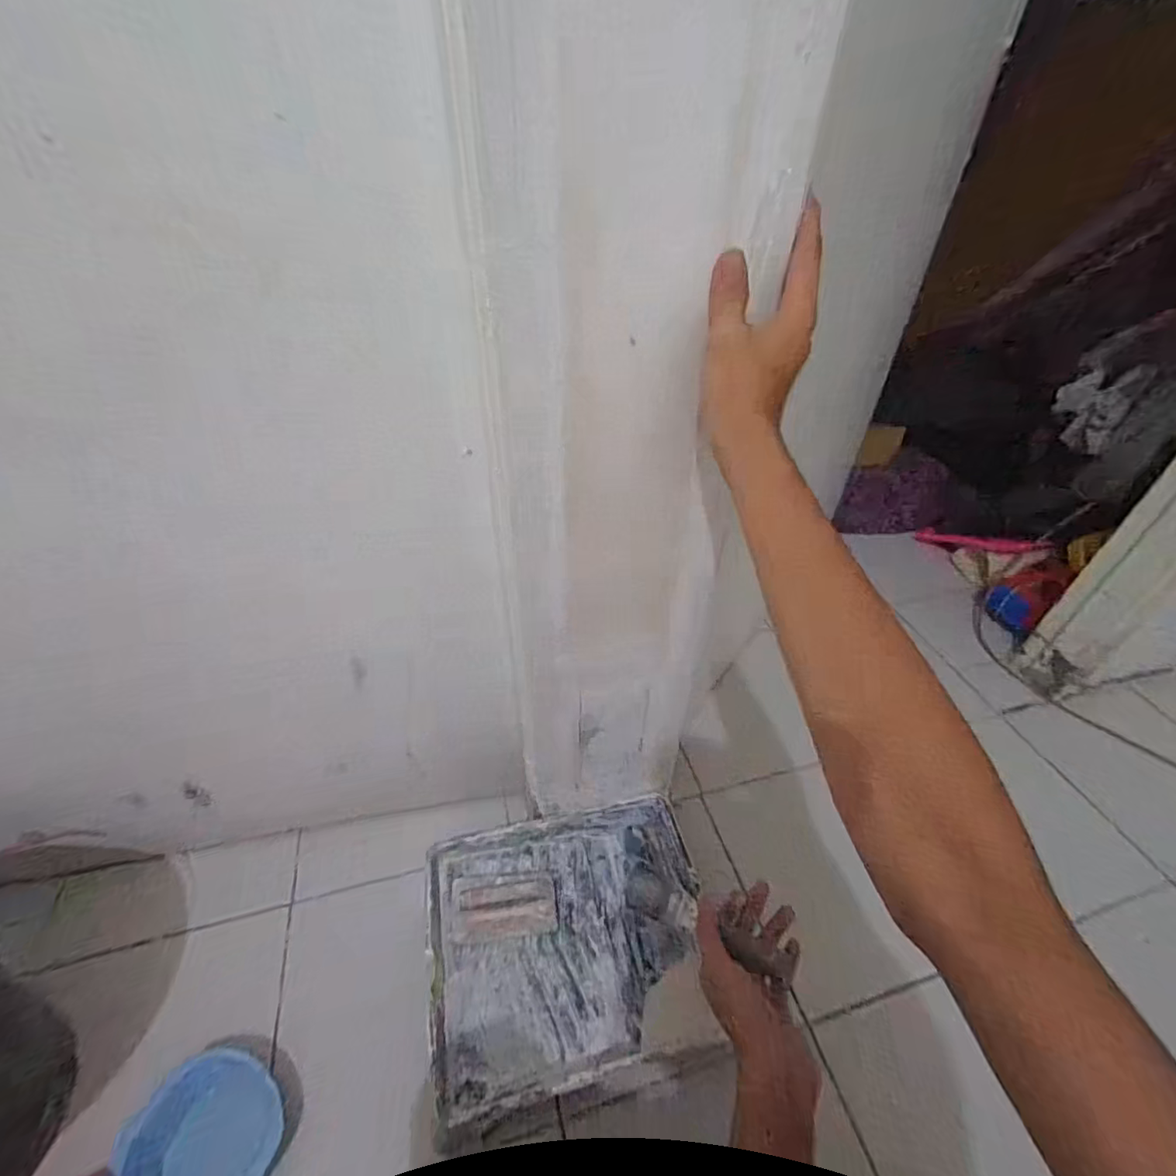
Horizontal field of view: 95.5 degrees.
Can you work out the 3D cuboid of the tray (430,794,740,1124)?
[{"bbox_3d":[-0.030,0.441,0.667,0.312,0.079,0.281,-8,43,-10],"label":"tray"}]

